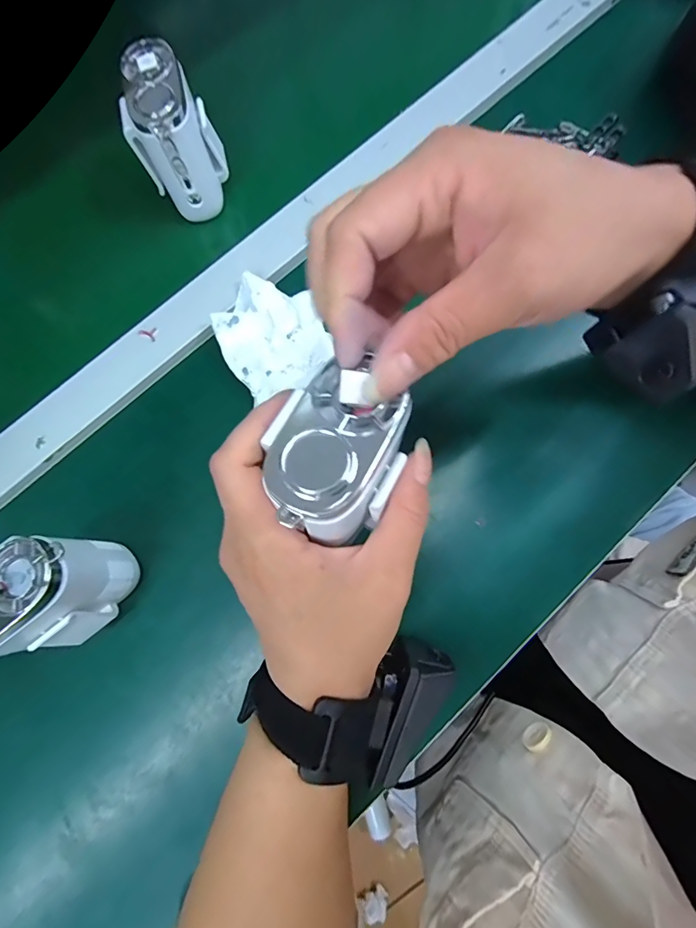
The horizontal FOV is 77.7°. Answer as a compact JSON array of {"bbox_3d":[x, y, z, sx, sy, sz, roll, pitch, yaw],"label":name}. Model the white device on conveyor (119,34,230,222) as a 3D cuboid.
[{"bbox_3d":[-0.122,-0.229,0.305,0.056,0.077,0.058,-25,79,-4],"label":"white device on conveyor"}]

